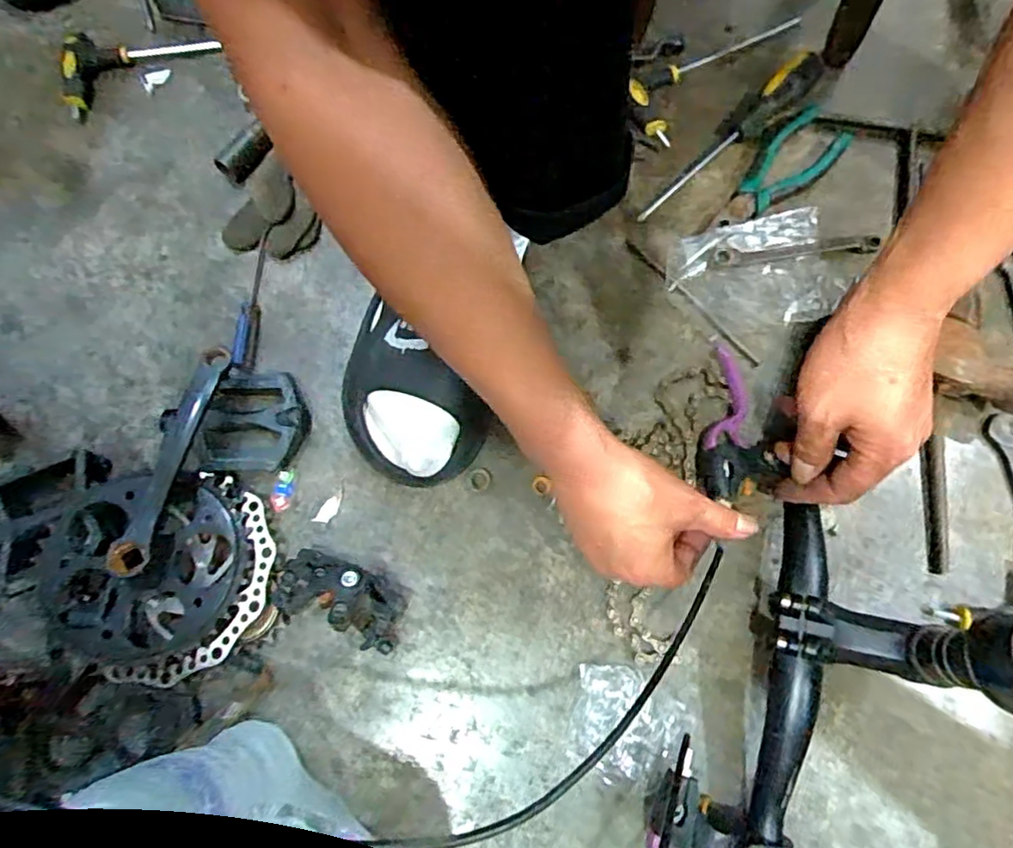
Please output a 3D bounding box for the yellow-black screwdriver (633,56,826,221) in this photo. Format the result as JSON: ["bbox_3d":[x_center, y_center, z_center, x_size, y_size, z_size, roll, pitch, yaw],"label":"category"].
[{"bbox_3d":[0.202,-0.261,0.547,0.218,0.031,0.026,-40,77,-10],"label":"yellow-black screwdriver"}]

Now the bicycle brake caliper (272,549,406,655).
[{"bbox_3d":[-0.119,0.122,0.429,0.091,0.055,0.045,21,75,7],"label":"bicycle brake caliper"}]

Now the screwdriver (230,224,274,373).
[{"bbox_3d":[-0.216,-0.109,0.513,0.015,0.025,0.138,0,73,1],"label":"screwdriver"}]

